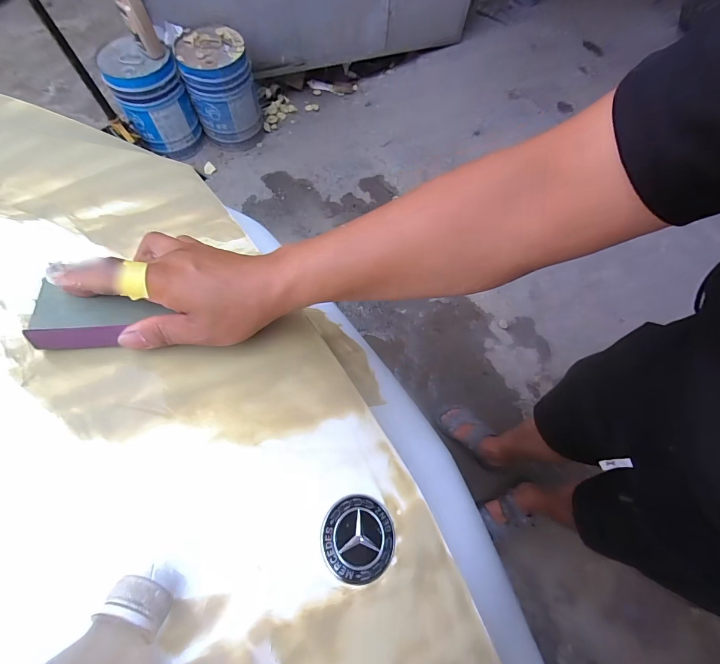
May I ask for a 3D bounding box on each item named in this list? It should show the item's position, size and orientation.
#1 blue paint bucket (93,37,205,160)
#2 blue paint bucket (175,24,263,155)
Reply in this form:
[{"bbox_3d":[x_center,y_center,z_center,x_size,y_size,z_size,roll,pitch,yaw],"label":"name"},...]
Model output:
[{"bbox_3d":[-0.799,-0.899,1.344,0.245,0.308,0.261,-28,71,-14],"label":"blue paint bucket"},{"bbox_3d":[-0.544,-0.960,1.380,0.256,0.342,0.241,-13,68,-9],"label":"blue paint bucket"}]

